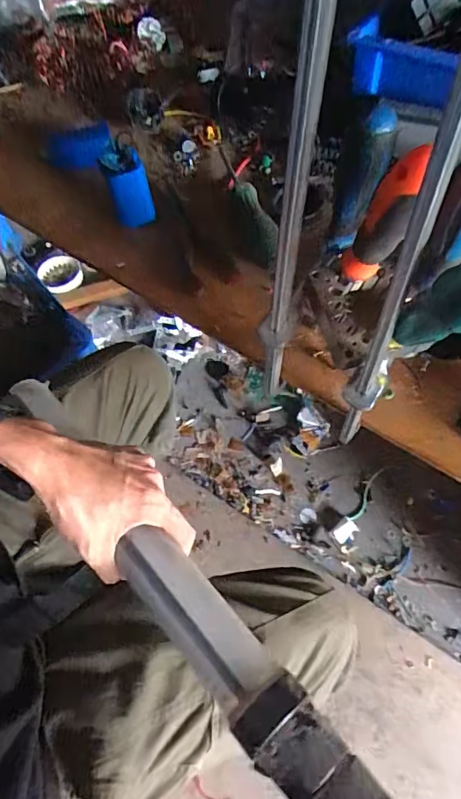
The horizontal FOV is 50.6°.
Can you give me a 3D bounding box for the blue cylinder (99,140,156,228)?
[{"bbox_3d":[-0.103,-0.208,0.481,0.044,0.077,0.041,-16,62,-7],"label":"blue cylinder"}]

